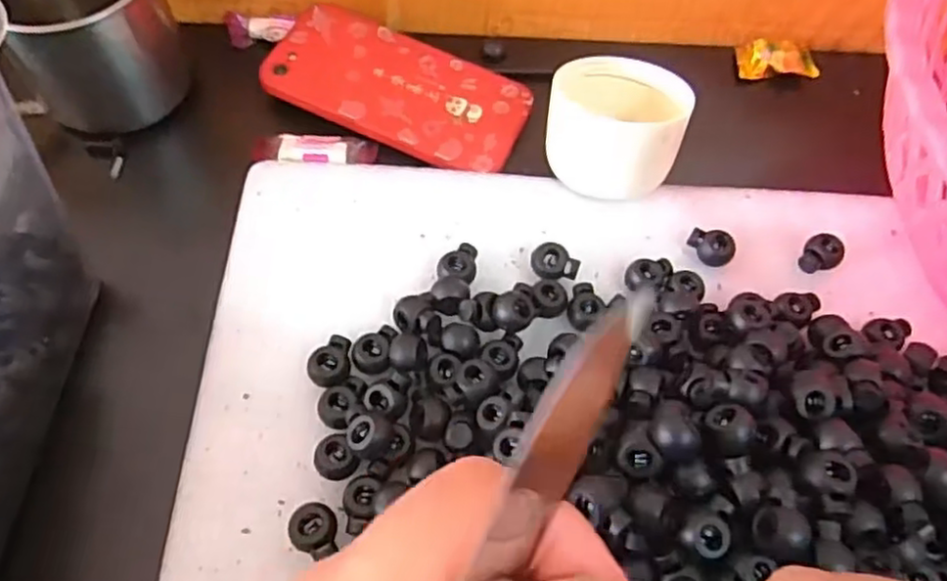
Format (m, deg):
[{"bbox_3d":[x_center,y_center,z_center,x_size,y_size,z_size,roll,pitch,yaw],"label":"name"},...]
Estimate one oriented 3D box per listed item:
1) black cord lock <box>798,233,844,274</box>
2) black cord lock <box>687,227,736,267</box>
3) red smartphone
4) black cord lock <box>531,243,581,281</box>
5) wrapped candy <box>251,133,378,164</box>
[{"bbox_3d":[0.170,-0.017,0.341,0.021,0.011,0.017,-37,71,-20],"label":"black cord lock"},{"bbox_3d":[0.116,-0.022,0.338,0.021,0.011,0.017,36,66,14],"label":"black cord lock"},{"bbox_3d":[-0.040,-0.111,0.376,0.136,0.007,0.071,24,63,8],"label":"red smartphone"},{"bbox_3d":[0.039,-0.012,0.327,0.022,0.013,0.015,18,63,6],"label":"black cord lock"},{"bbox_3d":[-0.082,-0.072,0.361,0.062,0.007,0.019,7,62,0],"label":"wrapped candy"}]

